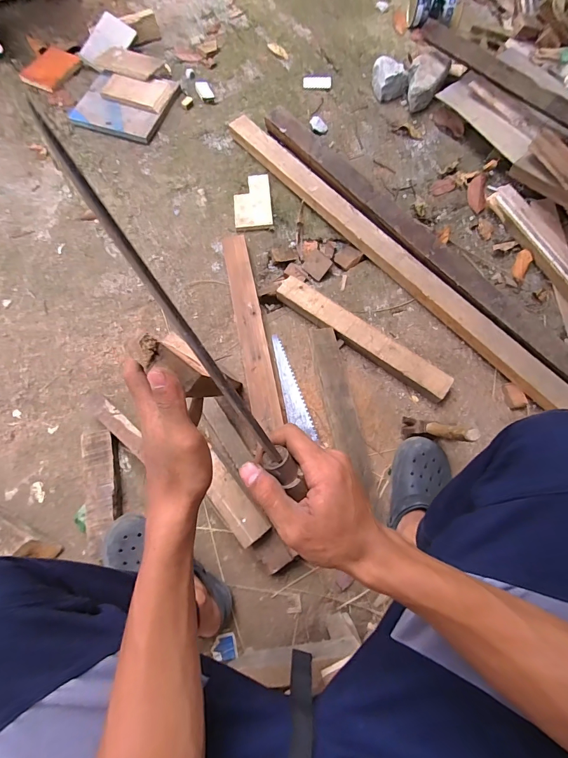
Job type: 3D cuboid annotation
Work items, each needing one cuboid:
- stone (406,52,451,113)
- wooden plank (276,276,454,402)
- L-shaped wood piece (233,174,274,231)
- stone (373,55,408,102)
[{"bbox_3d":[0.417,-0.880,1.098,0.107,0.075,0.170,21,74,7],"label":"stone"},{"bbox_3d":[0.178,-0.099,0.862,0.450,0.040,0.066,35,76,10],"label":"wooden plank"},{"bbox_3d":[-0.085,-0.481,1.007,0.100,0.015,0.171,-6,73,-1],"label":"L-shaped wood piece"},{"bbox_3d":[0.313,-0.886,1.097,0.107,0.077,0.077,11,73,4],"label":"stone"}]

